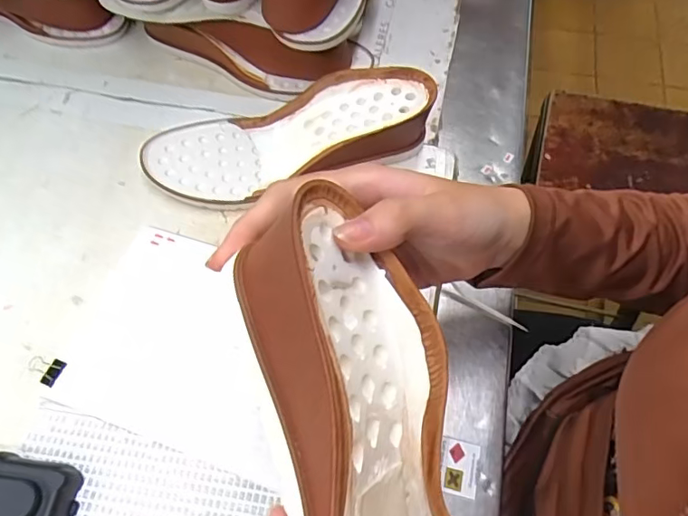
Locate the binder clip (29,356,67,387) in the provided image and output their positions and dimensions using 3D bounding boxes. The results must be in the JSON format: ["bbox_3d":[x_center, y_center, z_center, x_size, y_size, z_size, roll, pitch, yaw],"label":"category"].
[{"bbox_3d":[-0.217,0.080,0.379,0.023,0.009,0.019,21,63,10],"label":"binder clip"}]

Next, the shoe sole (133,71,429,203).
[{"bbox_3d":[-0.046,-0.100,0.458,0.253,0.063,0.093,-13,62,8],"label":"shoe sole"}]

